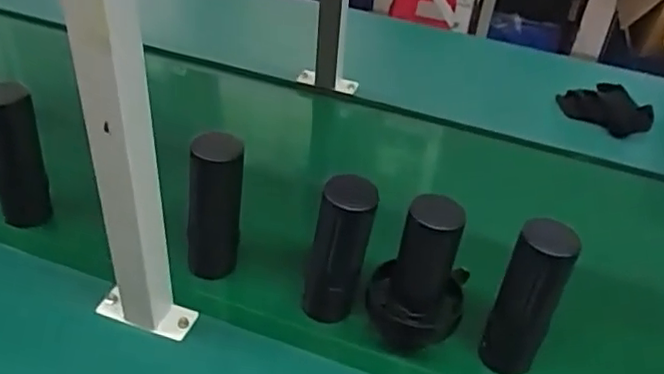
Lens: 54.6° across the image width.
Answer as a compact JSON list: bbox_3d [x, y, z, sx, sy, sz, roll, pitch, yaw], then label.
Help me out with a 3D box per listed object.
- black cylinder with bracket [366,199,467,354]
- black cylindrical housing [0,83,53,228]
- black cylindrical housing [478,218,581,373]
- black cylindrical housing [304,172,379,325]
[{"bbox_3d":[0.094,0.085,0.648,0.087,0.158,0.102,15,40,12],"label":"black cylinder with bracket"},{"bbox_3d":[-0.356,-0.027,0.731,0.054,0.170,0.044,-10,40,-19],"label":"black cylindrical housing"},{"bbox_3d":[0.185,0.109,0.617,0.056,0.168,0.046,18,39,16],"label":"black cylindrical housing"},{"bbox_3d":[0.007,0.066,0.656,0.060,0.165,0.048,9,37,5],"label":"black cylindrical housing"}]

